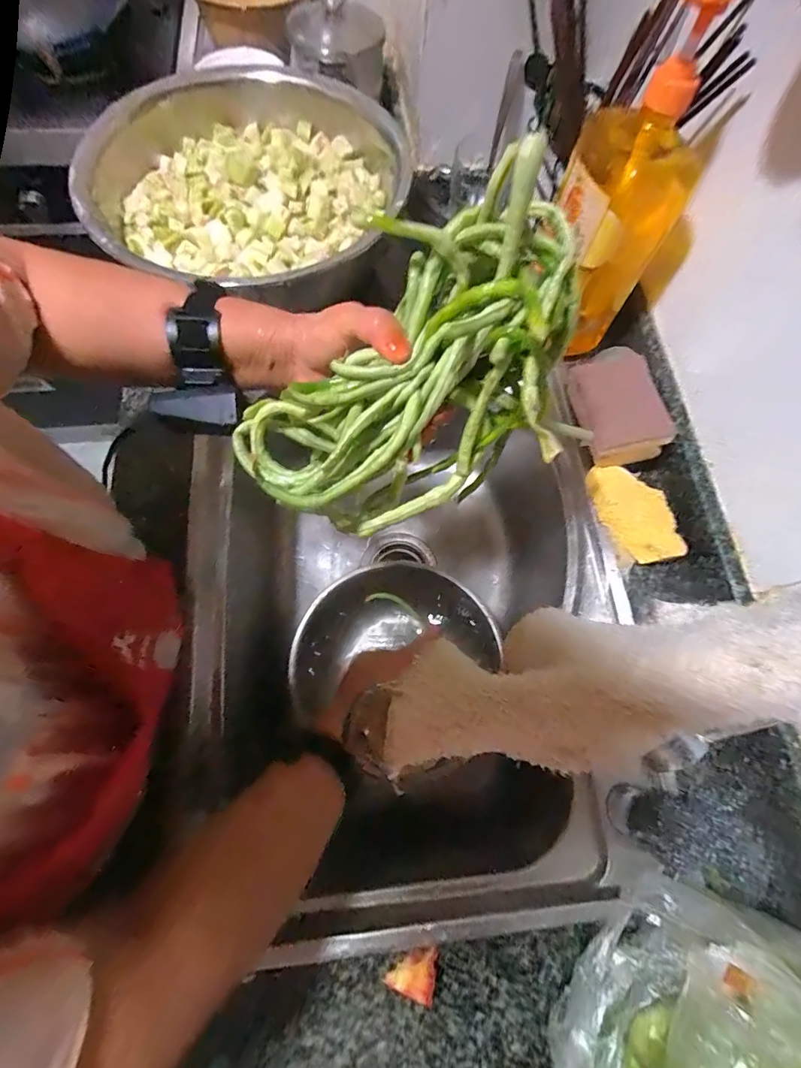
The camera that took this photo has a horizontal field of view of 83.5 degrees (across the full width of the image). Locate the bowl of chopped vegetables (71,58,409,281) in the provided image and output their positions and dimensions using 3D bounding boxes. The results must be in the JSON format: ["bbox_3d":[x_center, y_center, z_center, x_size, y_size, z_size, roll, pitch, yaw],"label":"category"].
[{"bbox_3d":[-0.162,-0.387,0.483,0.306,0.081,0.285,1,70,-3],"label":"bowl of chopped vegetables"}]

